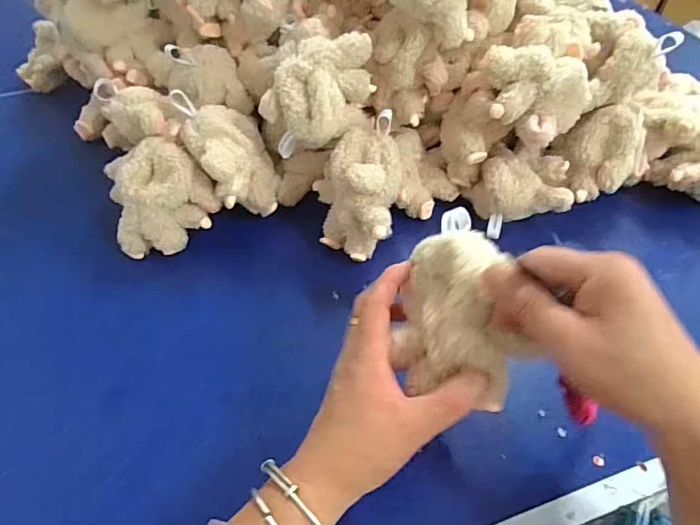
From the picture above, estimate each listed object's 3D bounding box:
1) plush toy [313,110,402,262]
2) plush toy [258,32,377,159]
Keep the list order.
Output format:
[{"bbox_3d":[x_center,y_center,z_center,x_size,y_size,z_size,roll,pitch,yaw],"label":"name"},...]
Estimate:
[{"bbox_3d":[0.008,-0.063,0.463,0.082,0.097,0.102,-2,49,0],"label":"plush toy"},{"bbox_3d":[-0.025,-0.163,0.452,0.072,0.076,0.105,30,58,24],"label":"plush toy"}]

